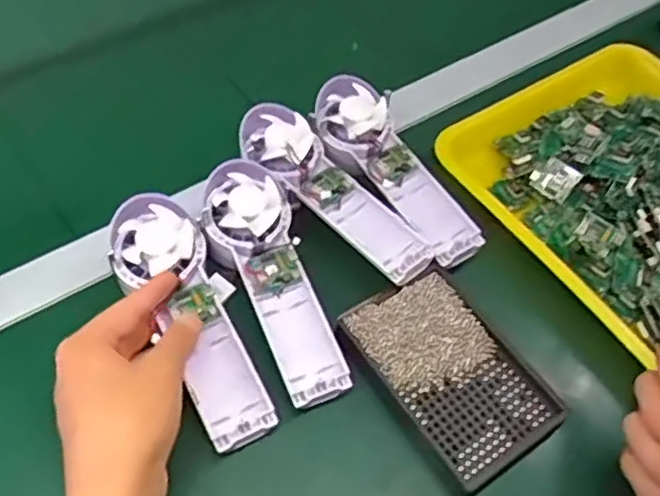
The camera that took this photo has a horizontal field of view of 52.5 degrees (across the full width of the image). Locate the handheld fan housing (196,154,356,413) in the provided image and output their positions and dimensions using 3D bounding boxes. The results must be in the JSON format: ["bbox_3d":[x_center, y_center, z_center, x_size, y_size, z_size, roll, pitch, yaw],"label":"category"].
[{"bbox_3d":[-0.038,0.023,0.469,0.063,0.031,0.176,-20,75,-16],"label":"handheld fan housing"}]

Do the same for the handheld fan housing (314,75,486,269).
[{"bbox_3d":[0.054,-0.066,0.525,0.061,0.034,0.179,-32,65,-22],"label":"handheld fan housing"}]

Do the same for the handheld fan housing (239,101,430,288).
[{"bbox_3d":[0.002,-0.045,0.499,0.176,0.026,0.050,41,64,20],"label":"handheld fan housing"}]

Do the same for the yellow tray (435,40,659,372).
[{"bbox_3d":[0.268,-0.026,0.536,0.250,0.041,0.369,-30,64,-21],"label":"yellow tray"}]

